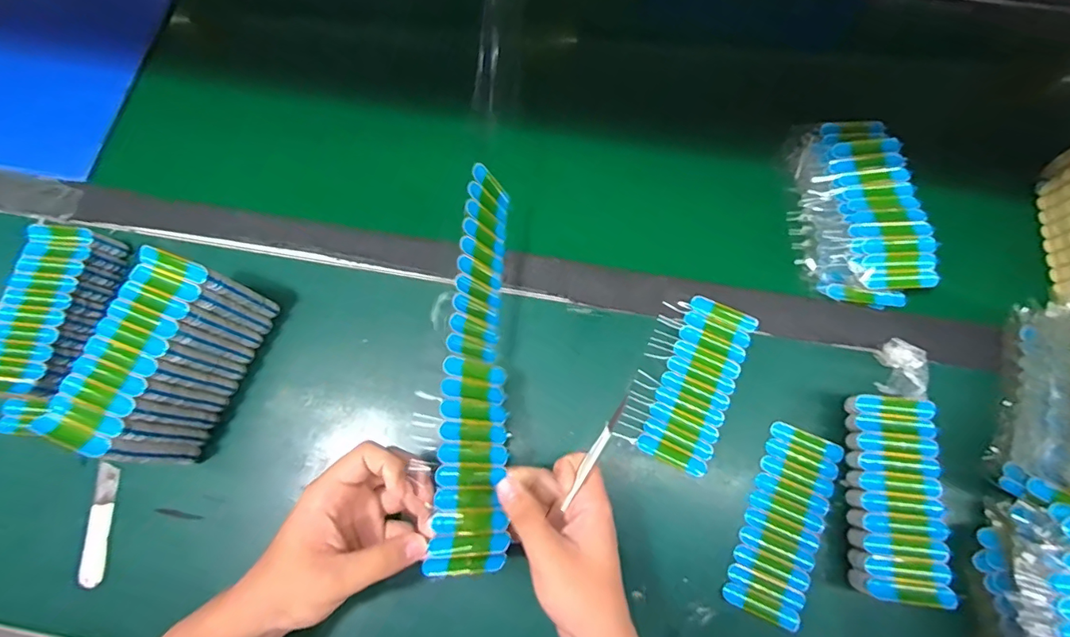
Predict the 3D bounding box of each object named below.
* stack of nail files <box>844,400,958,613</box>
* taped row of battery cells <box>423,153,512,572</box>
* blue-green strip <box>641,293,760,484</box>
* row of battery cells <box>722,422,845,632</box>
[{"bbox_3d":[0.294,0.145,0.408,0.062,0.031,0.155,6,74,3],"label":"stack of nail files"},{"bbox_3d":[-0.045,0.031,0.390,0.026,0.060,0.308,-12,69,36],"label":"taped row of battery cells"},{"bbox_3d":[0.148,0.058,0.446,0.063,0.009,0.151,23,75,7],"label":"blue-green strip"},{"bbox_3d":[0.212,0.171,0.420,0.064,0.009,0.154,22,75,7],"label":"row of battery cells"}]

